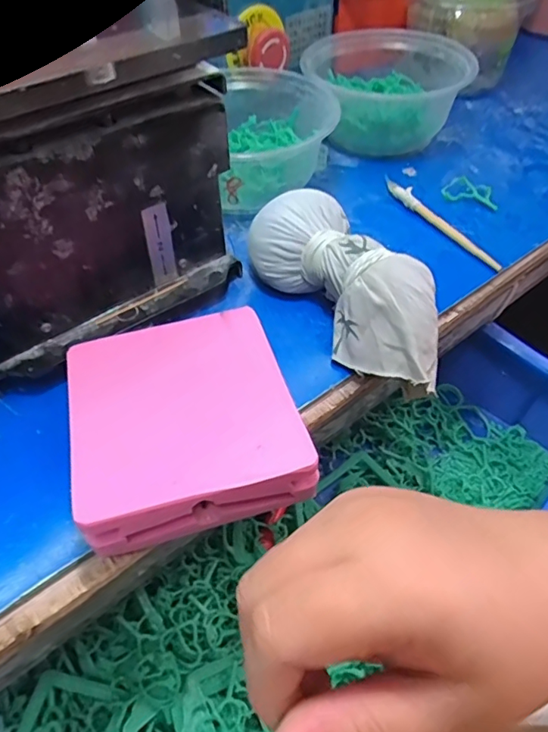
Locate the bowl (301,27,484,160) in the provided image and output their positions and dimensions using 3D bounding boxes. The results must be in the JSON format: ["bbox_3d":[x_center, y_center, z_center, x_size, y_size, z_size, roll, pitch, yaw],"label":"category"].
[{"bbox_3d":[0.094,-0.229,0.443,0.123,0.059,0.122,0,49,0],"label":"bowl"}]

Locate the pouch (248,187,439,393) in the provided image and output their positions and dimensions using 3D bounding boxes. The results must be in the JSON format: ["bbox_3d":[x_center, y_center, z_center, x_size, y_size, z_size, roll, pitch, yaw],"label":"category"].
[{"bbox_3d":[0.043,-0.049,0.296,0.057,0.043,0.137,-31,56,-24],"label":"pouch"}]

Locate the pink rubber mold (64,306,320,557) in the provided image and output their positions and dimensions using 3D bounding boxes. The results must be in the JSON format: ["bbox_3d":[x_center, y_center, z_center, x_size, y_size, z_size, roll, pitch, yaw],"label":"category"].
[{"bbox_3d":[-0.043,0.021,0.253,0.100,0.020,0.109,-13,51,-11],"label":"pink rubber mold"}]

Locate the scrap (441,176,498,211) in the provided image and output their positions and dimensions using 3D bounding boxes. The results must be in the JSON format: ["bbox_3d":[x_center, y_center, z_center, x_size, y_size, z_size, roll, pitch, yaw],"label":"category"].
[{"bbox_3d":[0.147,-0.130,0.394,0.040,0.006,0.030,16,51,13],"label":"scrap"}]

